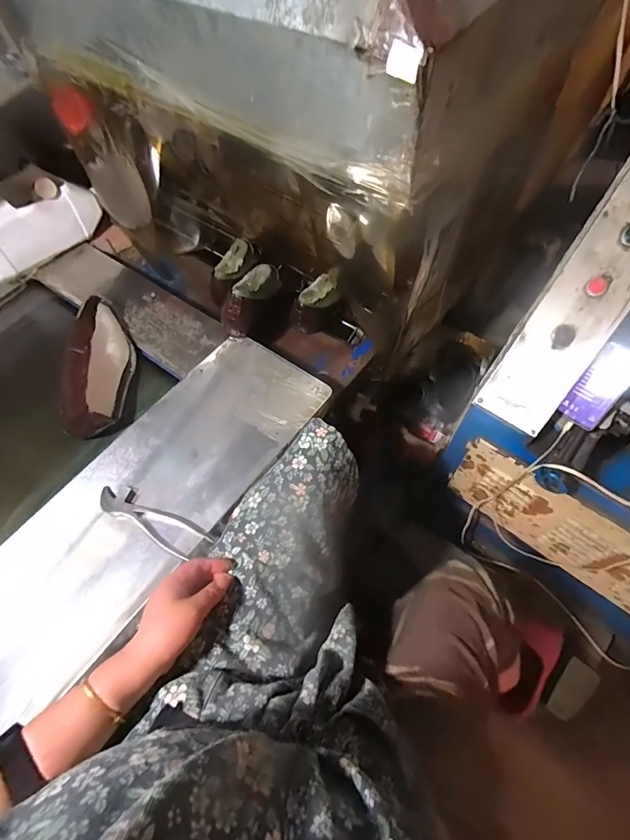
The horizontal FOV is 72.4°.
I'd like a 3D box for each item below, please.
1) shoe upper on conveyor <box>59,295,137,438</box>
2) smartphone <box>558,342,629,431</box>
[{"bbox_3d":[-0.371,-0.099,0.730,0.085,0.082,0.265,-4,62,1],"label":"shoe upper on conveyor"},{"bbox_3d":[0.525,-0.061,0.790,0.074,0.013,0.151,37,108,24],"label":"smartphone"}]

